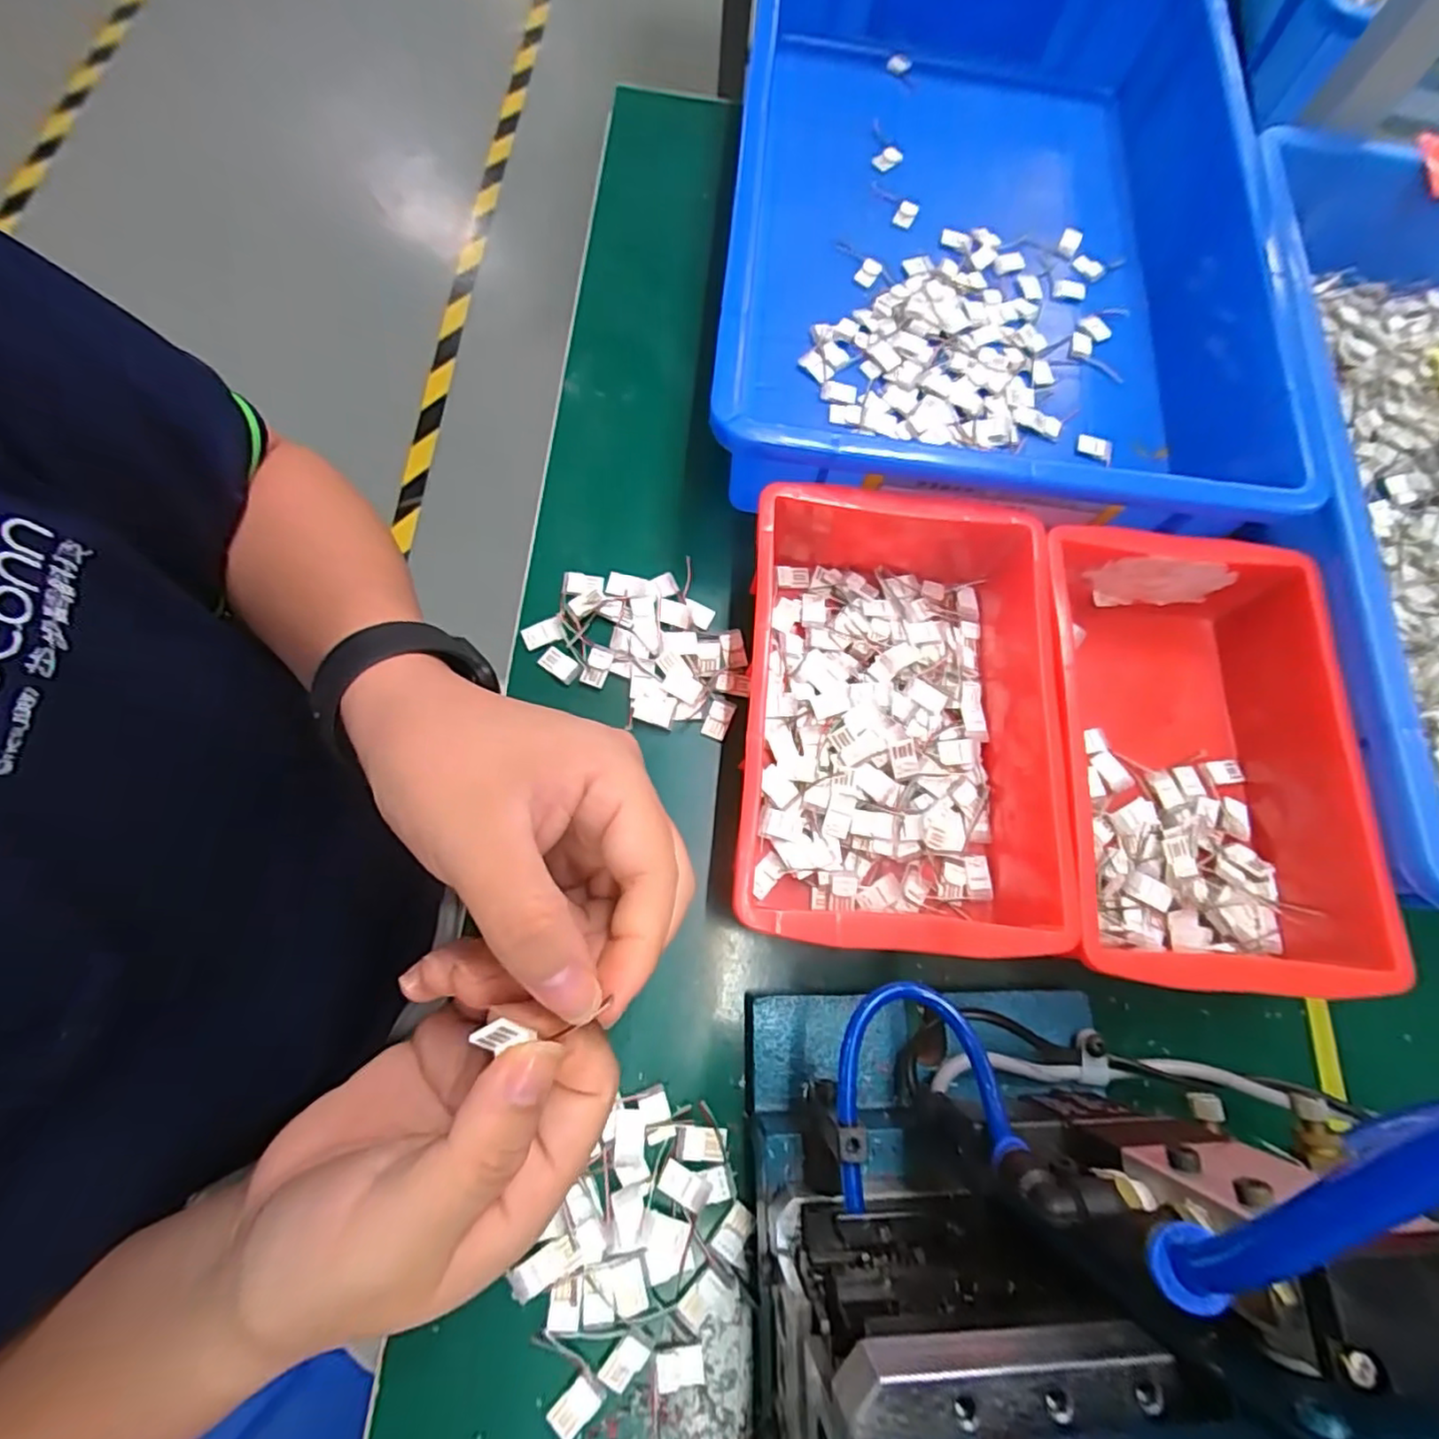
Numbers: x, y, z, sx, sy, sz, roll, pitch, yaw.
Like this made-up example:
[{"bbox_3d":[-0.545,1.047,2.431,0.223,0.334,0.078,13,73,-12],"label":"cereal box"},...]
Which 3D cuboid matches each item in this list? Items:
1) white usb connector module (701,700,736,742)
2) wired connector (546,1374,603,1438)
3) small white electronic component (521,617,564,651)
[{"bbox_3d":[0.000,0.000,0.315,0.012,0.004,0.019,21,74,4],"label":"white usb connector module"},{"bbox_3d":[-0.053,0.250,0.234,0.013,0.004,0.018,43,77,10],"label":"wired connector"},{"bbox_3d":[-0.087,-0.043,0.318,0.019,0.004,0.011,-24,76,-9],"label":"small white electronic component"}]

